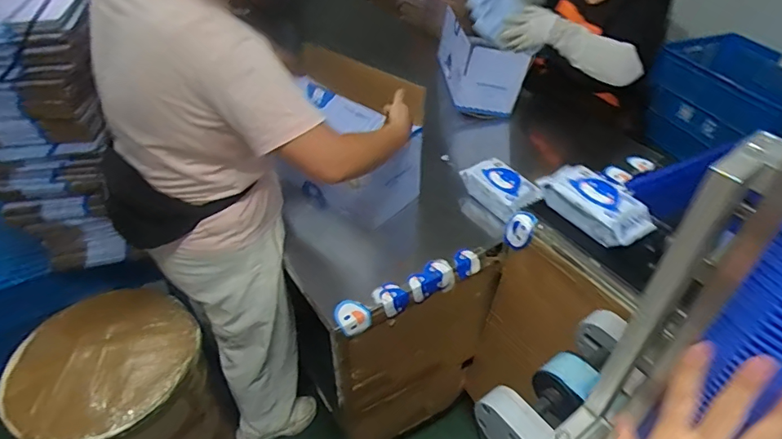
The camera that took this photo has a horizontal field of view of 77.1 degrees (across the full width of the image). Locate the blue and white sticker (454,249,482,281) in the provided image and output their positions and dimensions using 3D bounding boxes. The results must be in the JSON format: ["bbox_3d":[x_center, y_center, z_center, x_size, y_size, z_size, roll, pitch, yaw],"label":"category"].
[{"bbox_3d":[0.171,0.098,1.110,0.070,0.049,0.042,-16,45,-19],"label":"blue and white sticker"}]

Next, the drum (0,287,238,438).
[{"bbox_3d":[-0.636,0.479,1.229,0.364,0.514,0.394,1,42,-1],"label":"drum"}]

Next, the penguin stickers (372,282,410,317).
[{"bbox_3d":[0.000,0.170,1.034,0.071,0.055,0.057,-33,52,-32],"label":"penguin stickers"}]

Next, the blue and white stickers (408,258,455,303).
[{"bbox_3d":[0.087,0.134,1.080,0.120,0.058,0.047,-23,48,-25],"label":"blue and white stickers"}]

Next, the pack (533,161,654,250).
[{"bbox_3d":[0.430,-0.033,1.033,0.121,0.066,0.236,-23,48,-25],"label":"pack"}]

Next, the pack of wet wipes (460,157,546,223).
[{"bbox_3d":[0.281,-0.085,1.244,0.119,0.079,0.209,-24,48,-26],"label":"pack of wet wipes"}]

